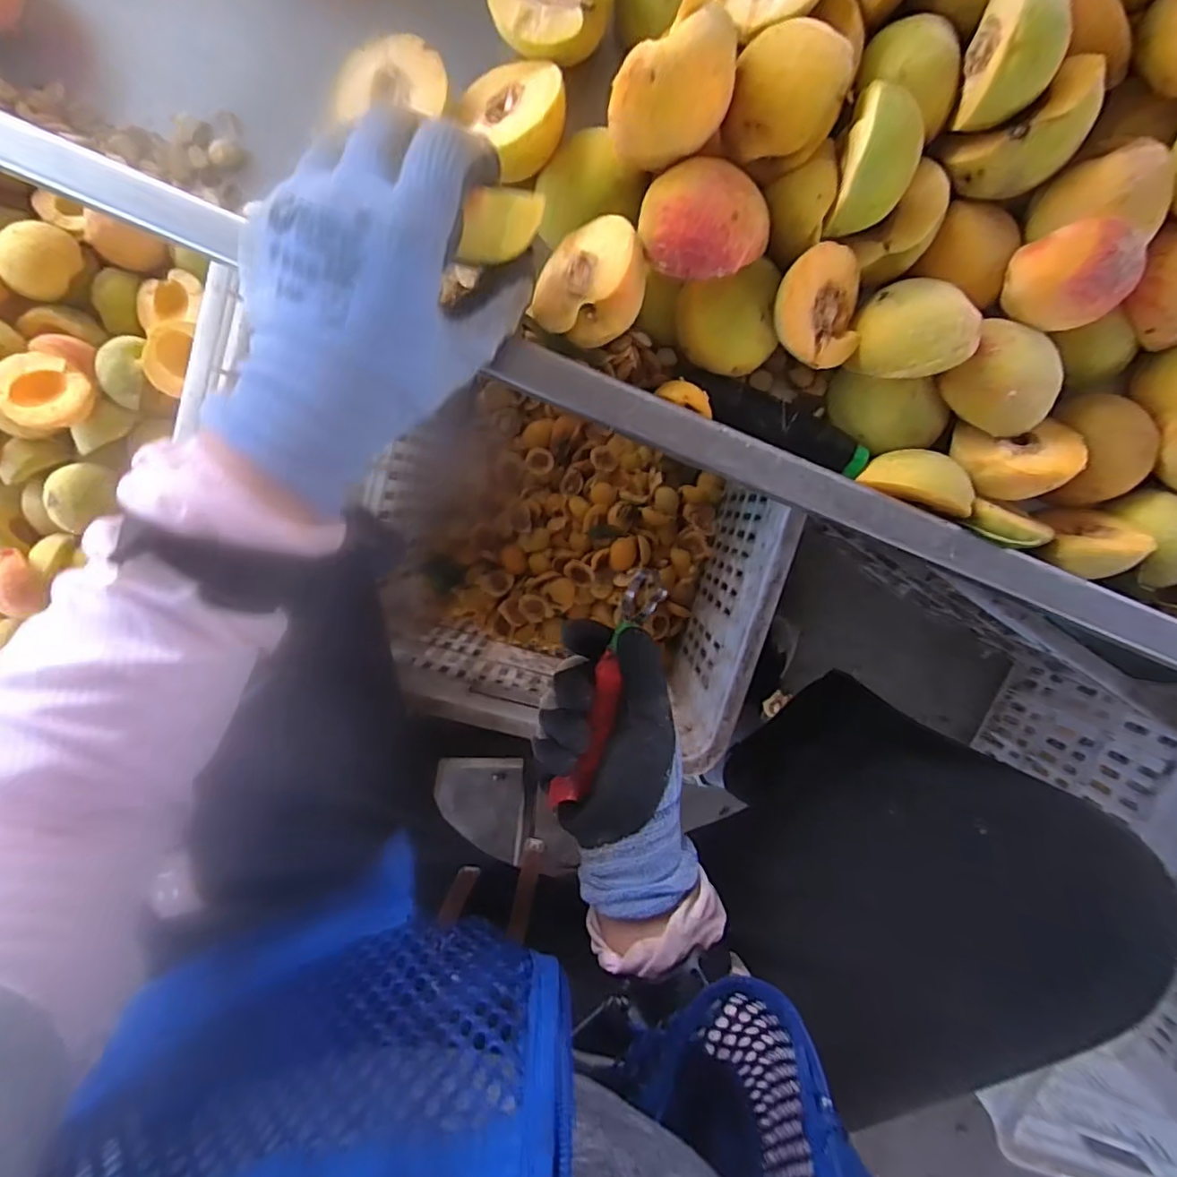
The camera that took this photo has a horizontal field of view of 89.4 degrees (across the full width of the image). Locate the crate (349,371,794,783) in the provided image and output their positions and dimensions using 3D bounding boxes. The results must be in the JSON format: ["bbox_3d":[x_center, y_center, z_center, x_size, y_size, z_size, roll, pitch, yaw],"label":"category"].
[{"bbox_3d":[-0.009,-0.060,0.608,0.334,0.277,0.333,16,98,-3],"label":"crate"}]

